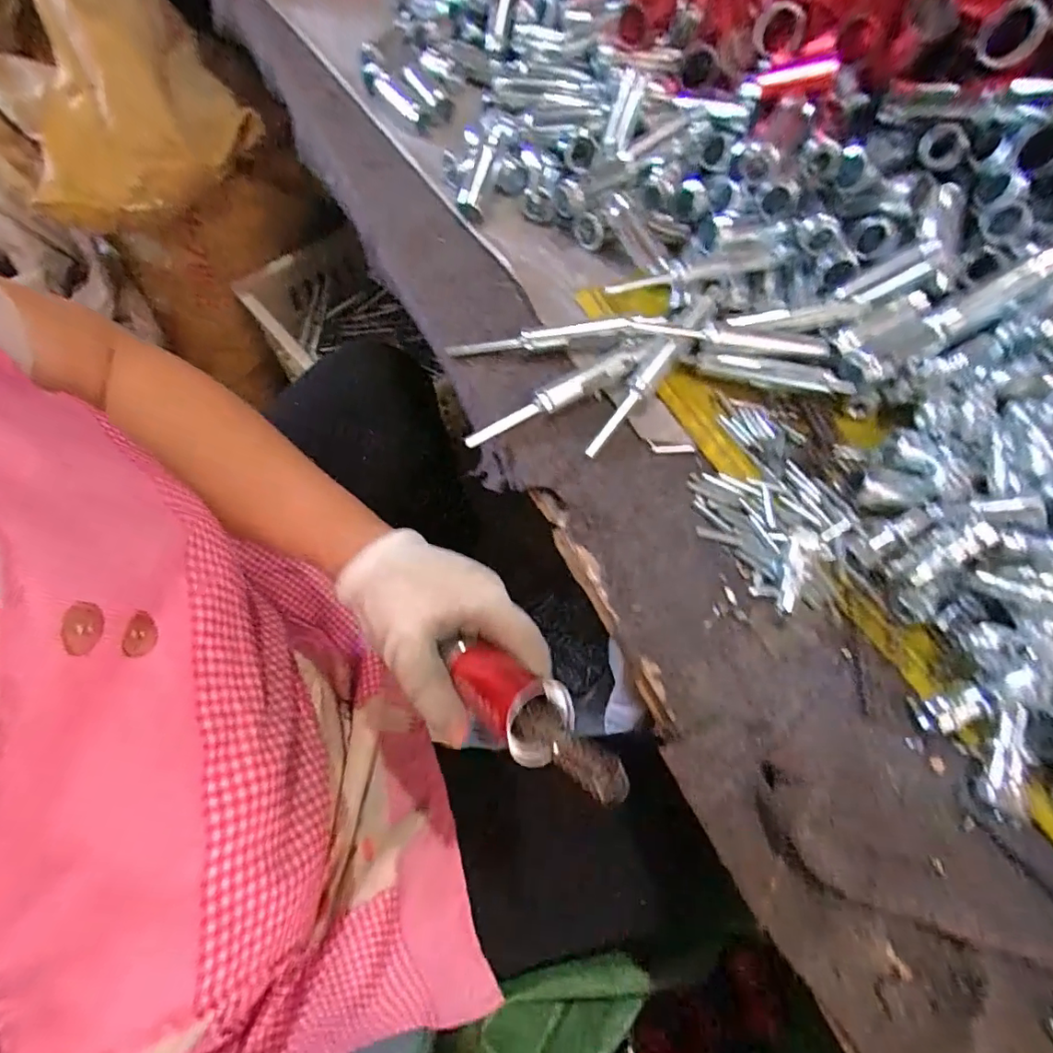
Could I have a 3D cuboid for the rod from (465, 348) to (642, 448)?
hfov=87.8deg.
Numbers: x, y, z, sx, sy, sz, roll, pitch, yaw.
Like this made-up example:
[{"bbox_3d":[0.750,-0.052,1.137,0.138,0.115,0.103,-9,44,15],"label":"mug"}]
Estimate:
[{"bbox_3d":[0.020,-0.087,0.372,0.134,0.018,0.017,-31,69,-16],"label":"rod"}]

